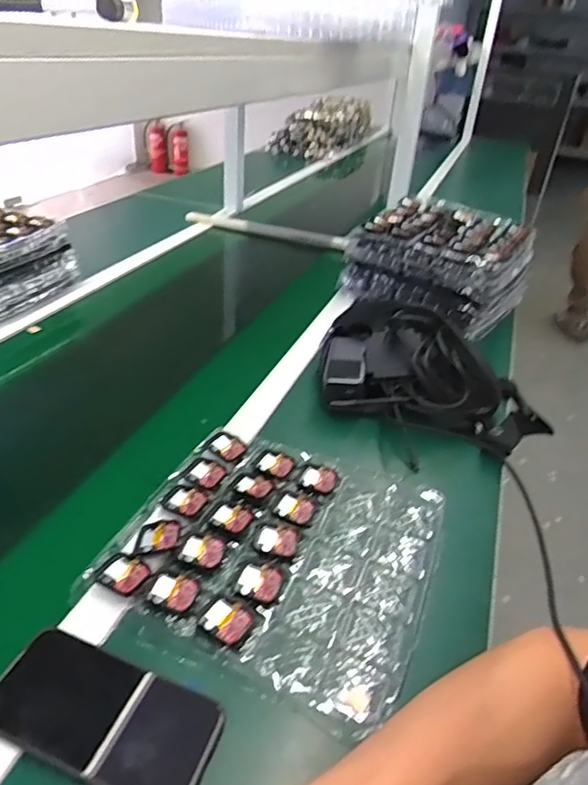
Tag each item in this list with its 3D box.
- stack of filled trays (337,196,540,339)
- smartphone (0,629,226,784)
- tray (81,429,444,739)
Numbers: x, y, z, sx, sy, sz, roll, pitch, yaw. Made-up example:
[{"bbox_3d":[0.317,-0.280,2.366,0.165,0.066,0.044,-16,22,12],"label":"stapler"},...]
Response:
[{"bbox_3d":[0.286,-0.255,1.047,0.292,0.129,0.273,28,40,30],"label":"stack of filled trays"},{"bbox_3d":[-0.134,0.225,0.384,0.160,0.014,0.077,17,35,13],"label":"smartphone"},{"bbox_3d":[-0.013,0.142,0.531,0.275,0.025,0.261,17,35,17],"label":"tray"}]

